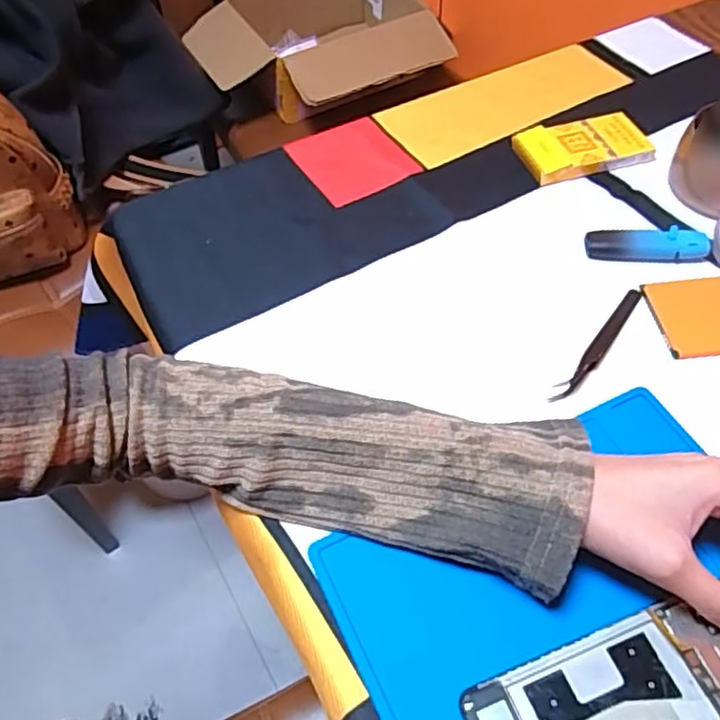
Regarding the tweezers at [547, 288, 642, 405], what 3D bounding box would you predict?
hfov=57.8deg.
[{"bbox_3d":[0.156,-0.012,0.421,0.012,0.013,0.120,33,60,24],"label":"tweezers"}]

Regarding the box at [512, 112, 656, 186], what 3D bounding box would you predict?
[{"bbox_3d":[0.183,-0.173,0.536,0.106,0.016,0.059,-13,53,-7],"label":"box"}]

